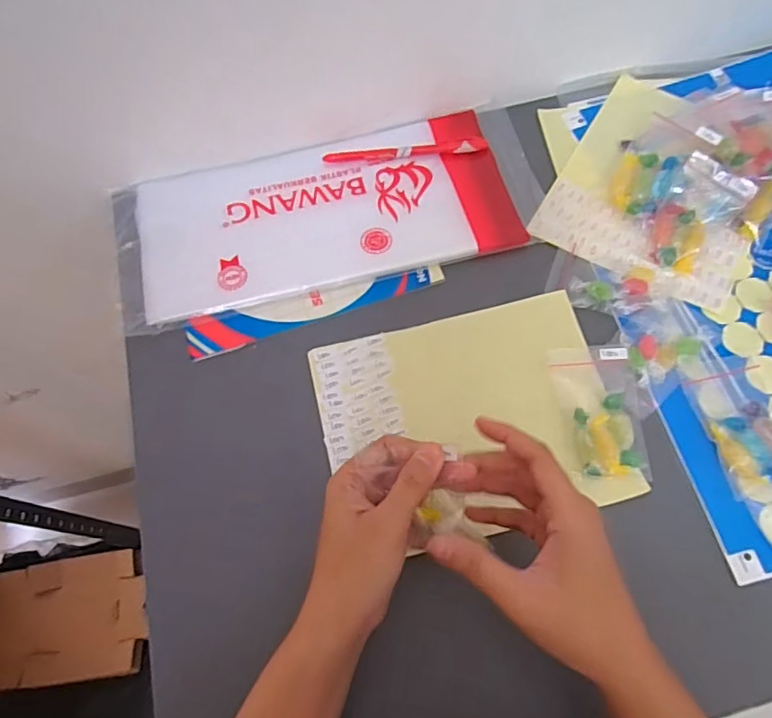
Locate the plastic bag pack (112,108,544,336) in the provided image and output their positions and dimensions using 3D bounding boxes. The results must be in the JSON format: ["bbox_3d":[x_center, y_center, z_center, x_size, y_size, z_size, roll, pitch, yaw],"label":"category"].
[{"bbox_3d":[-0.051,-0.128,0.460,0.350,0.014,0.148,-12,66,-5],"label":"plastic bag pack"}]

